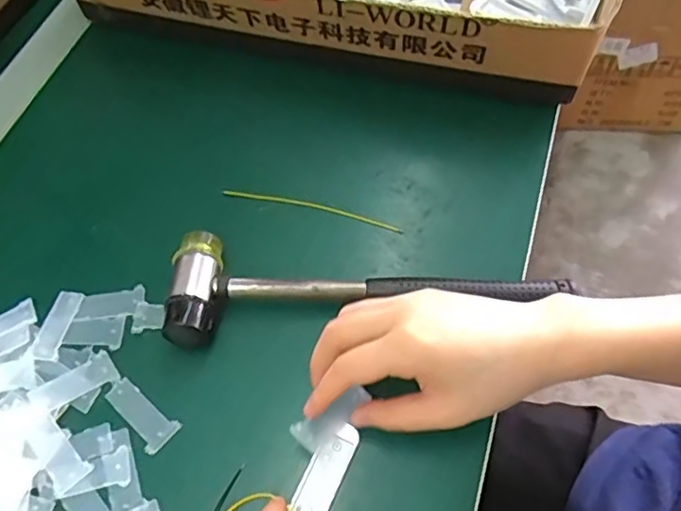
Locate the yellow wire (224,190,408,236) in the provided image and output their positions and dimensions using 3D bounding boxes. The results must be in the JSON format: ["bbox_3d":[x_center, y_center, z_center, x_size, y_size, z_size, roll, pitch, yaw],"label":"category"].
[{"bbox_3d":[-0.020,-0.034,0.414,0.128,0.004,0.007,15,62,6],"label":"yellow wire"}]

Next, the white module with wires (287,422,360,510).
[{"bbox_3d":[-0.008,0.121,0.330,0.021,0.004,0.056,27,68,12],"label":"white module with wires"}]

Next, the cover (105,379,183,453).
[{"bbox_3d":[-0.117,0.092,0.350,0.047,0.004,0.021,39,67,17],"label":"cover"}]

